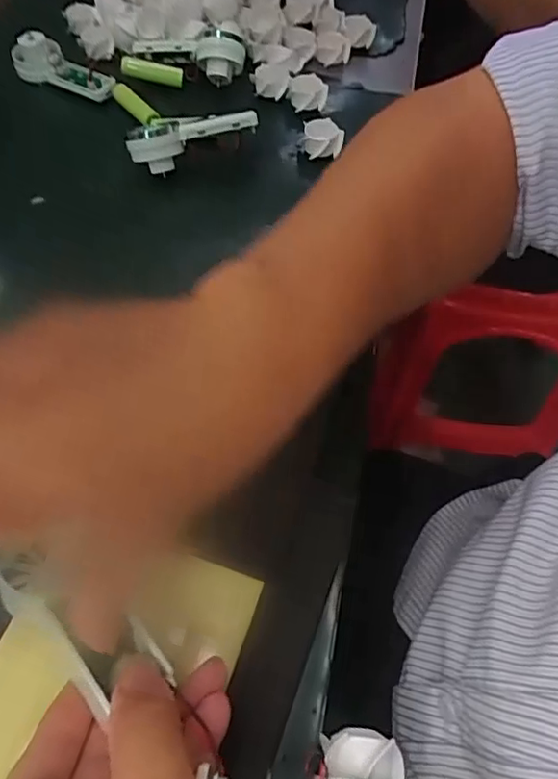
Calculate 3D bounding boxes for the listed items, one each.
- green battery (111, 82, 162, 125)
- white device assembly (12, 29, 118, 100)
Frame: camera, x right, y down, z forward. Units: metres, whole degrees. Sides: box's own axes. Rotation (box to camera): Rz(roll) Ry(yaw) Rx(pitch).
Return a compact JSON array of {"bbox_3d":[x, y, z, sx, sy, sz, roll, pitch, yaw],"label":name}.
[{"bbox_3d":[-0.113,-0.225,0.456,0.014,0.015,0.050,-36,64,-20],"label":"green battery"},{"bbox_3d":[-0.173,-0.259,0.464,0.090,0.023,0.035,30,63,18],"label":"white device assembly"}]

